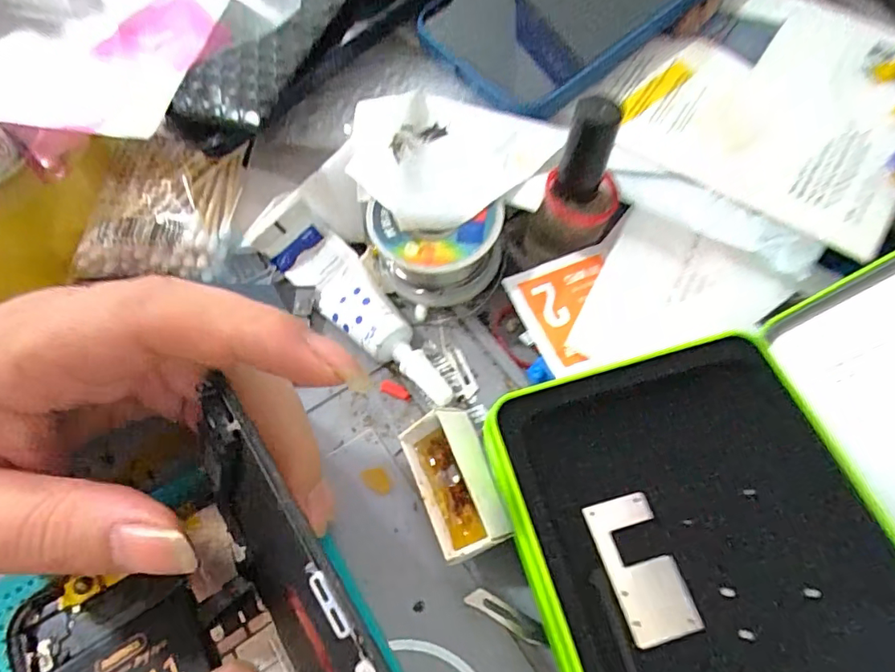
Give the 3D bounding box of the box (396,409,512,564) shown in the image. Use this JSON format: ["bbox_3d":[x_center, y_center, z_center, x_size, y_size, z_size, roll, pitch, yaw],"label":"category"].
[{"bbox_3d":[0.004,0.051,0.184,0.028,0.017,0.047,-32,67,13],"label":"box"}]

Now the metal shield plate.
[{"bbox_3d":[0.057,0.068,0.156,0.020,0.004,0.039,-13,62,-8],"label":"metal shield plate"}]

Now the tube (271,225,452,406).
[{"bbox_3d":[-0.032,-0.010,0.220,0.100,0.019,0.027,41,68,20],"label":"tube"}]

